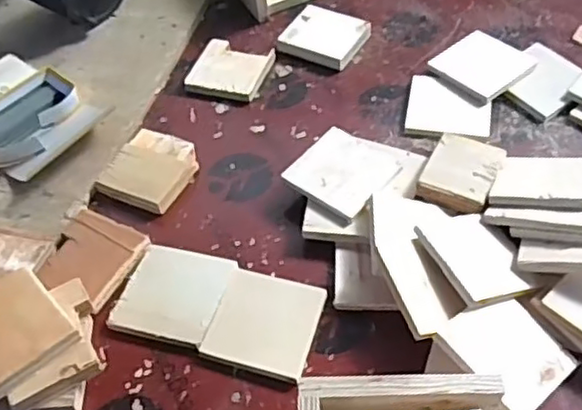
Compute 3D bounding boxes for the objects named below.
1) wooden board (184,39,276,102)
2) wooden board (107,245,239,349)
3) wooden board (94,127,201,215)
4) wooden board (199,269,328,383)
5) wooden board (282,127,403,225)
[{"bbox_3d":[-0.074,-0.168,0.819,0.091,0.015,0.088,13,55,14],"label":"wooden board"},{"bbox_3d":[-0.108,0.082,0.621,0.091,0.006,0.092,12,55,13],"label":"wooden board"},{"bbox_3d":[-0.151,-0.039,0.718,0.086,0.016,0.099,18,57,17],"label":"wooden board"},{"bbox_3d":[-0.023,0.105,0.596,0.090,0.005,0.090,13,55,14],"label":"wooden board"},{"bbox_3d":[0.049,-0.033,0.672,0.089,0.007,0.088,34,66,23],"label":"wooden board"}]

